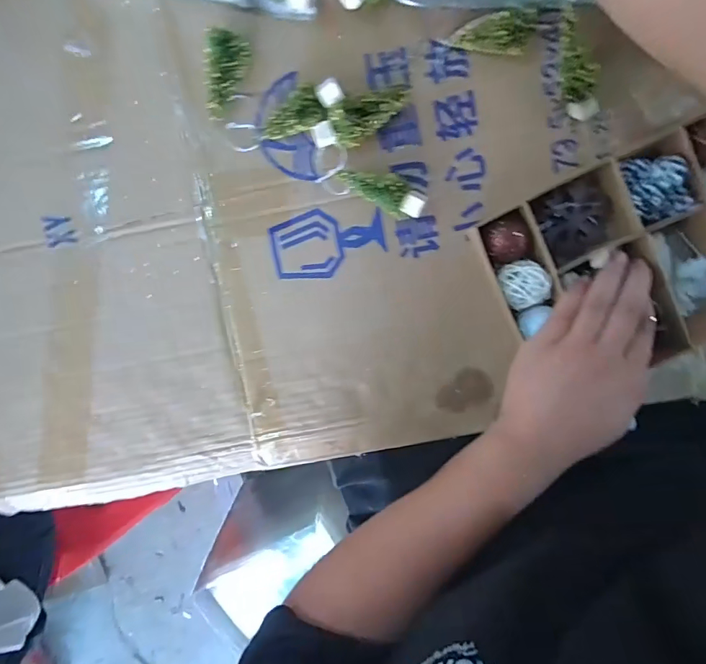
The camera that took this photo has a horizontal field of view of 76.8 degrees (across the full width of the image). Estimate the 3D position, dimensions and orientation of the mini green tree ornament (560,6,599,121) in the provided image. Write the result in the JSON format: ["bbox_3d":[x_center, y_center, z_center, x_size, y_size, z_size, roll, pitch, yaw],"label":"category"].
[{"bbox_3d":[0.167,-0.197,0.333,0.019,0.024,0.079,-31,124,5],"label":"mini green tree ornament"}]

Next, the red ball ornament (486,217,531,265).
[{"bbox_3d":[0.123,-0.074,0.368,0.032,0.032,0.035,-12,99,3],"label":"red ball ornament"}]

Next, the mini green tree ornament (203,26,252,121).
[{"bbox_3d":[-0.101,-0.201,0.355,0.033,0.027,0.059,15,99,-2],"label":"mini green tree ornament"}]

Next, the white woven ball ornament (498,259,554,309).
[{"bbox_3d":[0.138,-0.040,0.369,0.038,0.041,0.037,-3,99,2],"label":"white woven ball ornament"}]

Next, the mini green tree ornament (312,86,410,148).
[{"bbox_3d":[0.009,-0.171,0.357,0.085,0.029,0.027,-24,98,4],"label":"mini green tree ornament"}]

